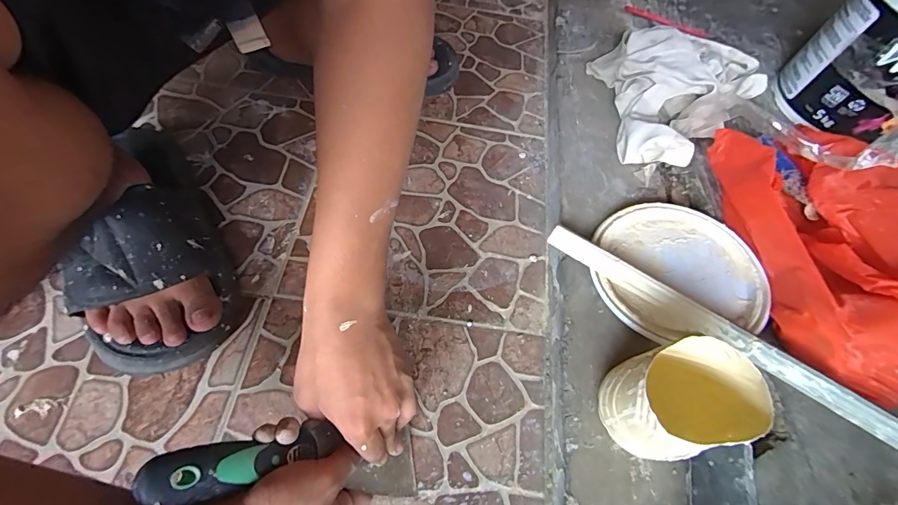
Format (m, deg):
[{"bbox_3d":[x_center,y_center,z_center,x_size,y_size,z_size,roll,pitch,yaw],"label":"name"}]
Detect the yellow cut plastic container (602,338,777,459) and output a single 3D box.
[{"bbox_3d":[0.177,0.118,0.330,0.094,0.084,0.076,-14,63,-15],"label":"yellow cut plastic container"}]

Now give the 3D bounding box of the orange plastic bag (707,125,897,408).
[{"bbox_3d":[0.394,-0.018,0.425,0.152,0.120,0.312,3,59,-5],"label":"orange plastic bag"}]

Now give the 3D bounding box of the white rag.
[{"bbox_3d":[0.296,-0.236,0.572,0.253,0.068,0.207,-34,67,-21],"label":"white rag"}]

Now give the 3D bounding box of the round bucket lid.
[{"bbox_3d":[0.238,0.013,0.439,0.169,0.018,0.156,0,56,0],"label":"round bucket lid"}]

